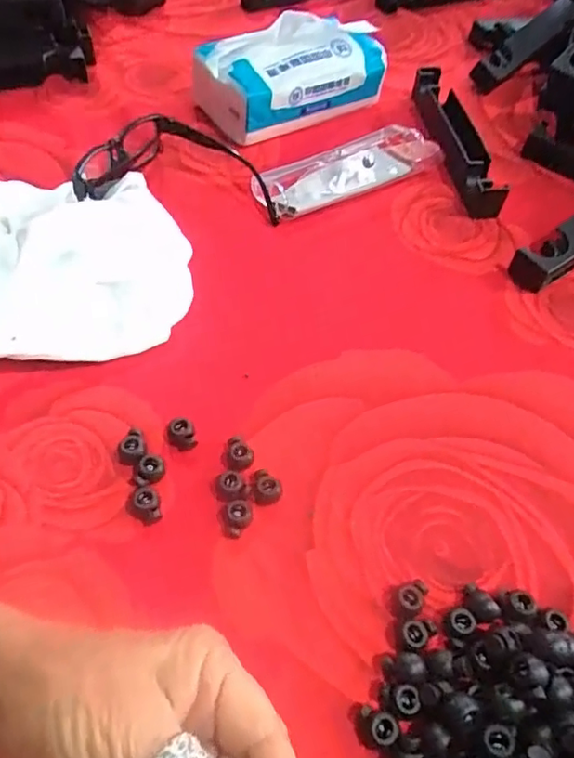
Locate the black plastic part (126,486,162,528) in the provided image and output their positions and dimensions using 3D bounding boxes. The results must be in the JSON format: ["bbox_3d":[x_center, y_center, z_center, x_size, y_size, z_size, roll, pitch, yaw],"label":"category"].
[{"bbox_3d":[-0.076,0.067,0.299,0.017,0.009,0.018,2,54,-3],"label":"black plastic part"}]

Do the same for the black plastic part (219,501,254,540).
[{"bbox_3d":[-0.027,0.074,0.298,0.017,0.011,0.017,2,54,-4],"label":"black plastic part"}]

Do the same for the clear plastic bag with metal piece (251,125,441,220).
[{"bbox_3d":[0.049,-0.176,0.468,0.153,0.027,0.053,-27,61,-22],"label":"clear plastic bag with metal piece"}]

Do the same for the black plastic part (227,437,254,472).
[{"bbox_3d":[-0.026,0.042,0.319,0.015,0.011,0.016,4,54,-2],"label":"black plastic part"}]

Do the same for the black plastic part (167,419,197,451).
[{"bbox_3d":[-0.060,0.032,0.324,0.015,0.010,0.016,-10,56,-12],"label":"black plastic part"}]

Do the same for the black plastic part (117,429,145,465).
[{"bbox_3d":[-0.087,0.039,0.317,0.015,0.010,0.018,-16,58,-16],"label":"black plastic part"}]

